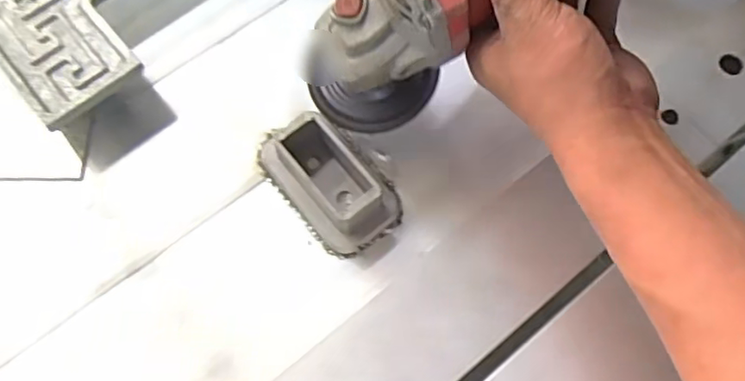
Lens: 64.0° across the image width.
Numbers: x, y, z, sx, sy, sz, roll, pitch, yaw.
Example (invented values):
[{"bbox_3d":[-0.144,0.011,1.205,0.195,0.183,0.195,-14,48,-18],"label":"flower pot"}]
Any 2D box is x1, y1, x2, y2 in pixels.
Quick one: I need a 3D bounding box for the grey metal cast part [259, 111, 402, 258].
[{"bbox_3d":[-0.030,-0.008,0.396,0.057,0.035,0.100,-38,74,-14],"label":"grey metal cast part"}]

